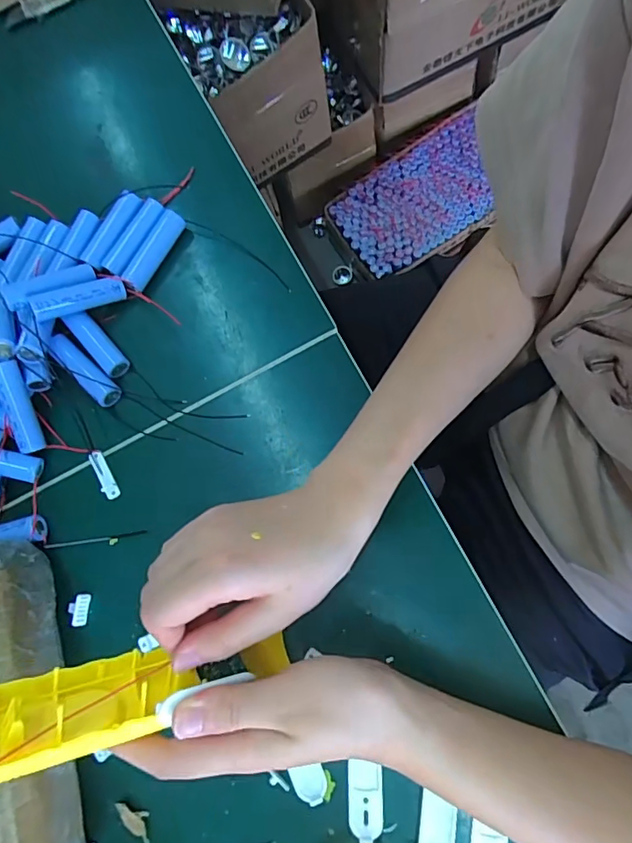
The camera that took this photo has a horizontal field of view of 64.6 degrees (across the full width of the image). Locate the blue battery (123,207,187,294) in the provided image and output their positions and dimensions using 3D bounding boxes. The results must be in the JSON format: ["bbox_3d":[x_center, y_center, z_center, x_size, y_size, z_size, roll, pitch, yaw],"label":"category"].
[{"bbox_3d":[-0.124,-0.130,0.380,0.018,0.018,0.064,32,85,12],"label":"blue battery"}]

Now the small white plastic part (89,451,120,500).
[{"bbox_3d":[-0.151,0.038,0.356,0.010,0.004,0.038,-31,77,1],"label":"small white plastic part"}]

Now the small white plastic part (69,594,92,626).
[{"bbox_3d":[-0.161,0.127,0.338,0.014,0.007,0.020,2,79,8],"label":"small white plastic part"}]

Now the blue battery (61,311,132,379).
[{"bbox_3d":[-0.162,-0.058,0.370,0.017,0.016,0.055,-42,77,-2],"label":"blue battery"}]

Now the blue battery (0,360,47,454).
[{"bbox_3d":[-0.212,-0.010,0.356,0.018,0.018,0.066,-11,107,-1],"label":"blue battery"}]

